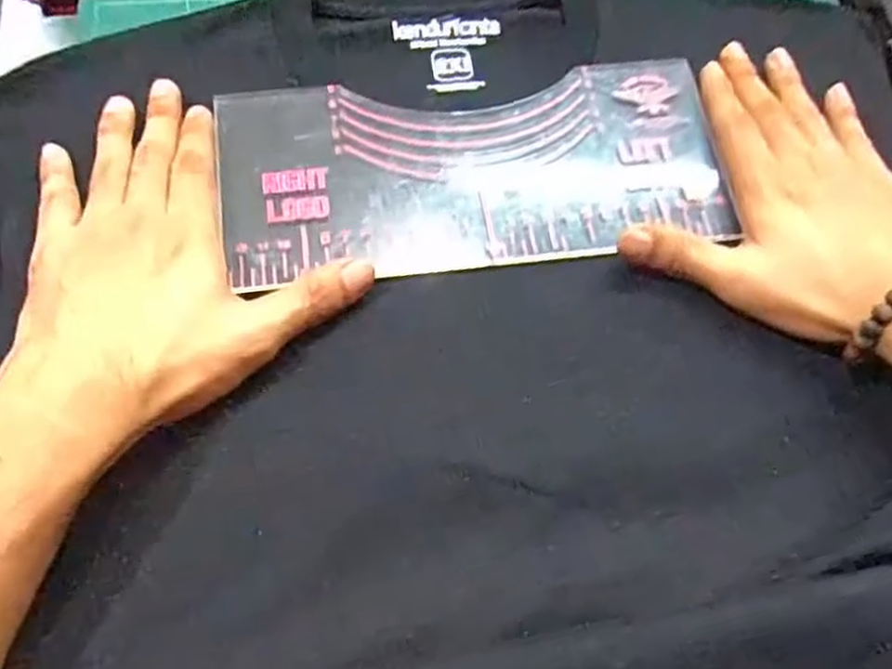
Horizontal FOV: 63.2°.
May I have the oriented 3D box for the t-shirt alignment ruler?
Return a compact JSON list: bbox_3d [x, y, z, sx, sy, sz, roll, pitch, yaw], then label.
[{"bbox_3d":[0.016,-0.086,0.370,0.248,0.006,0.113,-7,68,-7],"label":"t-shirt alignment ruler"}]

